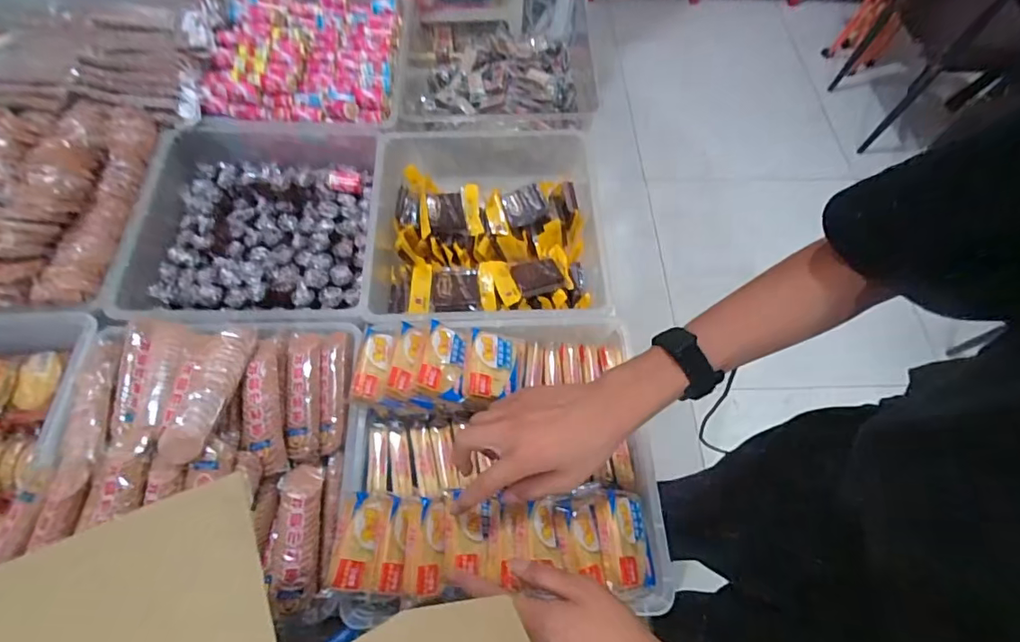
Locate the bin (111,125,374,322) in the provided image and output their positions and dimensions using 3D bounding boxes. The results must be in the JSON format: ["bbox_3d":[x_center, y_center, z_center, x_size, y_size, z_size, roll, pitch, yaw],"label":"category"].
[{"bbox_3d":[-0.312,-0.123,0.636,0.259,0.080,0.284,0,63,-3],"label":"bin"}]

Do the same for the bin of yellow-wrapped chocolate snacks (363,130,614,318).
[{"bbox_3d":[-0.037,-0.122,0.687,0.294,0.129,0.313,0,63,-3],"label":"bin of yellow-wrapped chocolate snacks"}]

